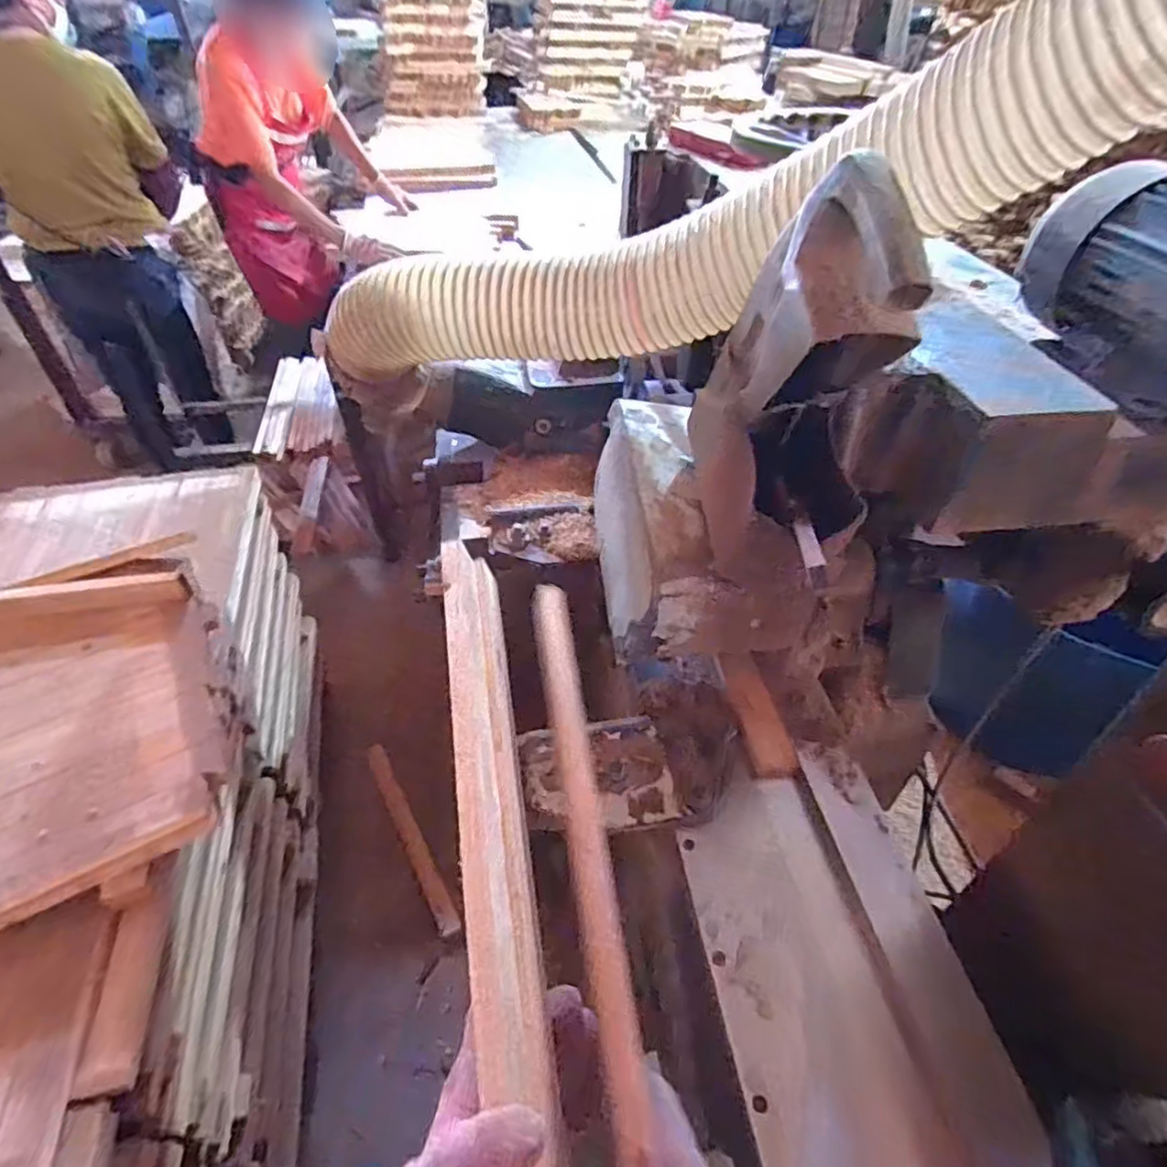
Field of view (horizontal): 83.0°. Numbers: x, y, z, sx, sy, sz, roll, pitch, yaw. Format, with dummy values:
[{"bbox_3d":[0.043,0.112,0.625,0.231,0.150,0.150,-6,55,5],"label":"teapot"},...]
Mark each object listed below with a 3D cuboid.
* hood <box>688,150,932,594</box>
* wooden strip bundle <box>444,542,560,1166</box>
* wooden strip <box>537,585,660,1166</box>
[{"bbox_3d":[0.193,-0.177,0.589,0.138,0.302,0.188,-3,45,-3],"label":"hood"},{"bbox_3d":[-0.054,0.181,0.437,0.014,0.080,0.491,-22,53,13],"label":"wooden strip bundle"},{"bbox_3d":[0.002,0.172,0.457,0.025,0.020,0.396,-6,56,-7],"label":"wooden strip"}]

